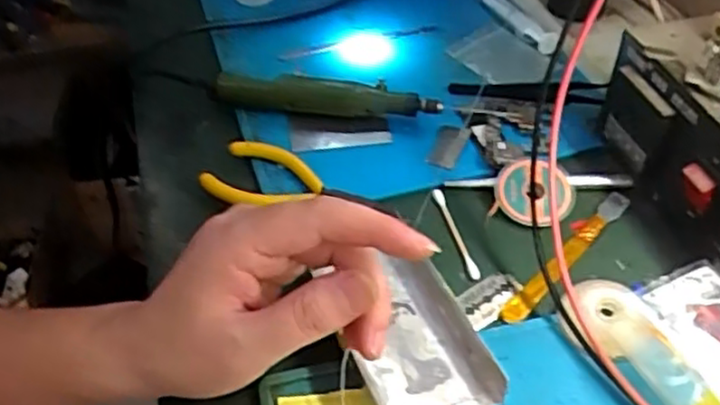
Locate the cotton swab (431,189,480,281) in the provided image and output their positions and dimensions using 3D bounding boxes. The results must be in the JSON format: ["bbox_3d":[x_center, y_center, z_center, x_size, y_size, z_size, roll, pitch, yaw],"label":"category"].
[{"bbox_3d":[0.056,0.016,0.421,0.006,0.007,0.071,-11,45,-9],"label":"cotton swab"}]

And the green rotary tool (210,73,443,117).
[{"bbox_3d":[-0.026,-0.070,0.498,0.157,0.033,0.021,7,45,9],"label":"green rotary tool"}]

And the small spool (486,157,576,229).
[{"bbox_3d":[0.105,-0.005,0.432,0.047,0.018,0.042,8,67,9],"label":"small spool"}]

